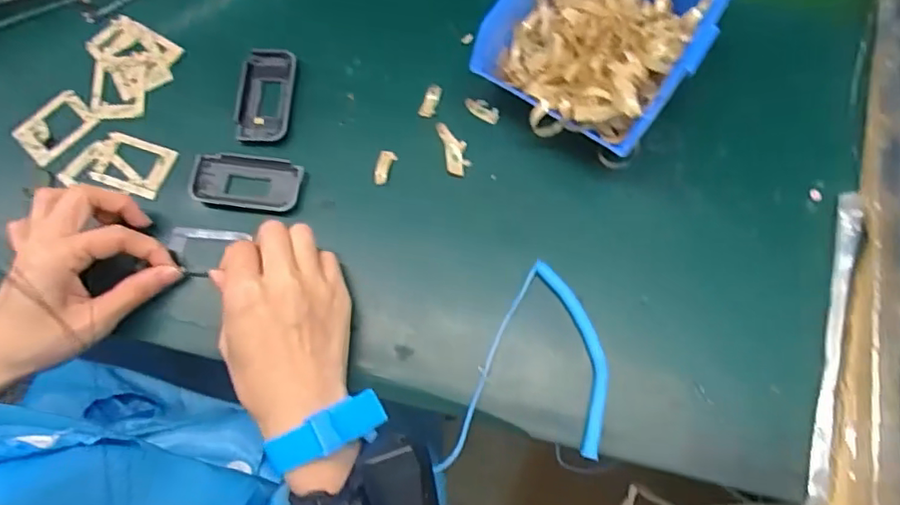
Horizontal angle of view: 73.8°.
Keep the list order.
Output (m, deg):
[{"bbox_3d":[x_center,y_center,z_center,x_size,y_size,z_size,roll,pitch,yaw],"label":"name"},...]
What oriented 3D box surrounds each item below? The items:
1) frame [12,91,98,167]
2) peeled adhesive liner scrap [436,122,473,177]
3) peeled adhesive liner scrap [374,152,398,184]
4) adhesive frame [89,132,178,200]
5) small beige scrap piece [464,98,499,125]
[{"bbox_3d":[-0.294,-0.094,0.446,0.042,0.004,0.053,41,76,15],"label":"frame"},{"bbox_3d":[0.003,-0.074,0.430,0.018,0.007,0.042,-14,70,-3],"label":"peeled adhesive liner scrap"},{"bbox_3d":[-0.047,-0.060,0.428,0.012,0.005,0.024,20,85,9],"label":"peeled adhesive liner scrap"},{"bbox_3d":[-0.232,-0.064,0.436,0.056,0.004,0.040,18,72,8],"label":"adhesive frame"},{"bbox_3d":[0.024,-0.104,0.440,0.027,0.007,0.011,32,74,12],"label":"small beige scrap piece"}]

